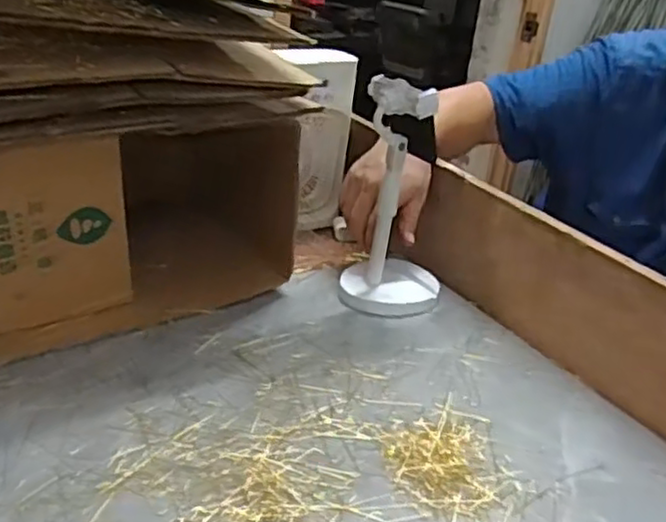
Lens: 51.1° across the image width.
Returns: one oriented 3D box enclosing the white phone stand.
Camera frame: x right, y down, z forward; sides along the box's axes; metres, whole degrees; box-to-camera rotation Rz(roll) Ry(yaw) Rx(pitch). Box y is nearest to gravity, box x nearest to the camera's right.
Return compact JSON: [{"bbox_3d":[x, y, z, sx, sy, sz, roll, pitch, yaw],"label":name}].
[{"bbox_3d":[0.081,-0.073,0.798,0.117,0.260,0.099,9,27,5],"label":"white phone stand"}]

